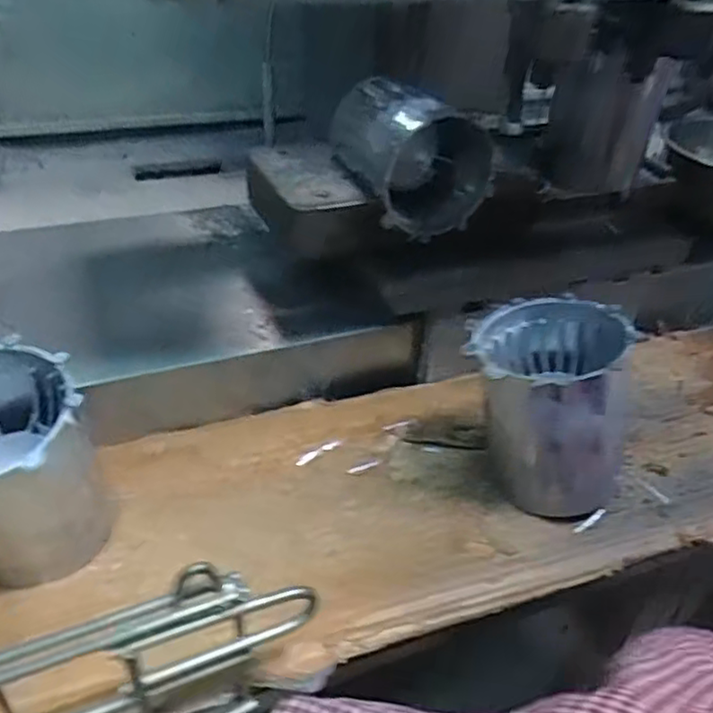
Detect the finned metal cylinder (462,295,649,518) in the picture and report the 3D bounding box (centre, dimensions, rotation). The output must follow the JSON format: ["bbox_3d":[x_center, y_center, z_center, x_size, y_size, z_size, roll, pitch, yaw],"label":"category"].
[{"bbox_3d":[0.117,0.031,0.445,0.094,0.121,0.098,5,37,1],"label":"finned metal cylinder"}]

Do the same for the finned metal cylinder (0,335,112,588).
[{"bbox_3d":[-0.193,0.070,0.376,0.097,0.122,0.101,-22,44,-30],"label":"finned metal cylinder"}]

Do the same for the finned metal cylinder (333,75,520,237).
[{"bbox_3d":[0.045,-0.165,0.542,0.108,0.085,0.124,-8,39,-15],"label":"finned metal cylinder"}]

